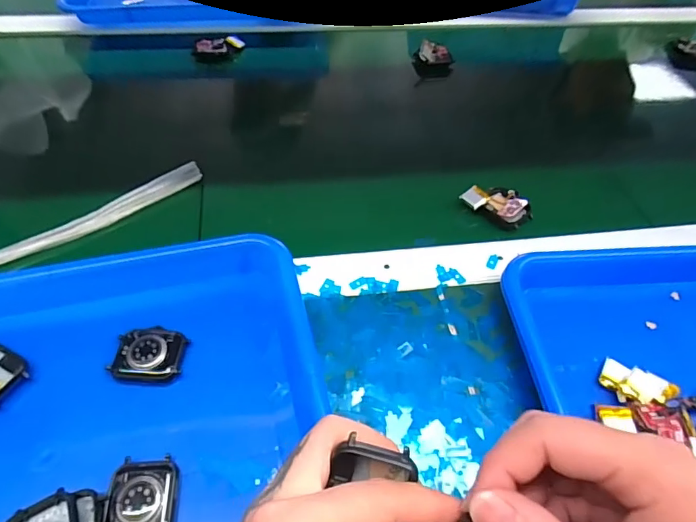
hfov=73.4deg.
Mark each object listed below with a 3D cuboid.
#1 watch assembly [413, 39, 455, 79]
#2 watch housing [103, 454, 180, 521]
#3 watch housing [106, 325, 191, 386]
[{"bbox_3d":[0.111,-0.258,0.600,0.048,0.043,0.025,-11,54,-11],"label":"watch assembly"},{"bbox_3d":[-0.115,0.134,0.260,0.035,0.012,0.044,-4,53,-6],"label":"watch housing"},{"bbox_3d":[-0.132,0.063,0.312,0.043,0.013,0.037,7,53,2],"label":"watch housing"}]

